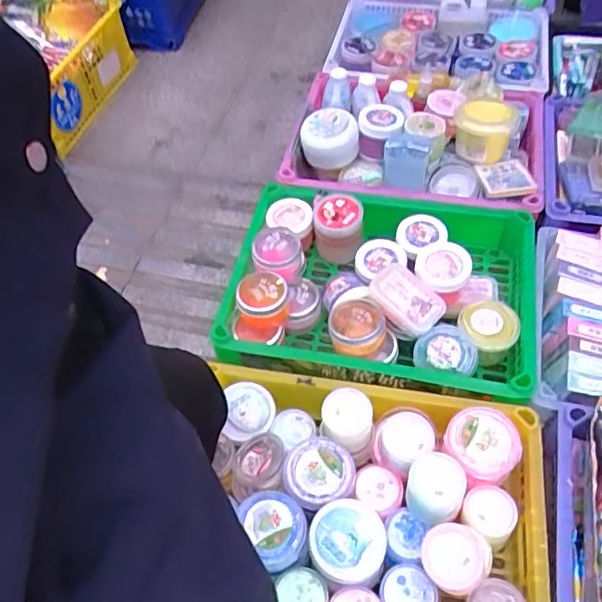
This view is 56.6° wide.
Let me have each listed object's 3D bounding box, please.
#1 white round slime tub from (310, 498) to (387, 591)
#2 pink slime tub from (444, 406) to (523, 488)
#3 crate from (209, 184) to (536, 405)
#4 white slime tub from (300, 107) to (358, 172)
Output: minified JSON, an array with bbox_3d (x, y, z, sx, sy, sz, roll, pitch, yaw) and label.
[{"bbox_3d":[0.045,0.231,0.534,0.070,0.033,0.070,-2,54,3],"label":"white round slime tub"},{"bbox_3d":[0.188,0.154,0.587,0.073,0.043,0.070,-2,54,3],"label":"pink slime tub"},{"bbox_3d":[0.110,-0.018,0.768,0.405,0.092,0.296,10,57,11],"label":"crate"},{"bbox_3d":[0.043,-0.260,0.887,0.088,0.059,0.081,-2,54,3],"label":"white slime tub"}]

